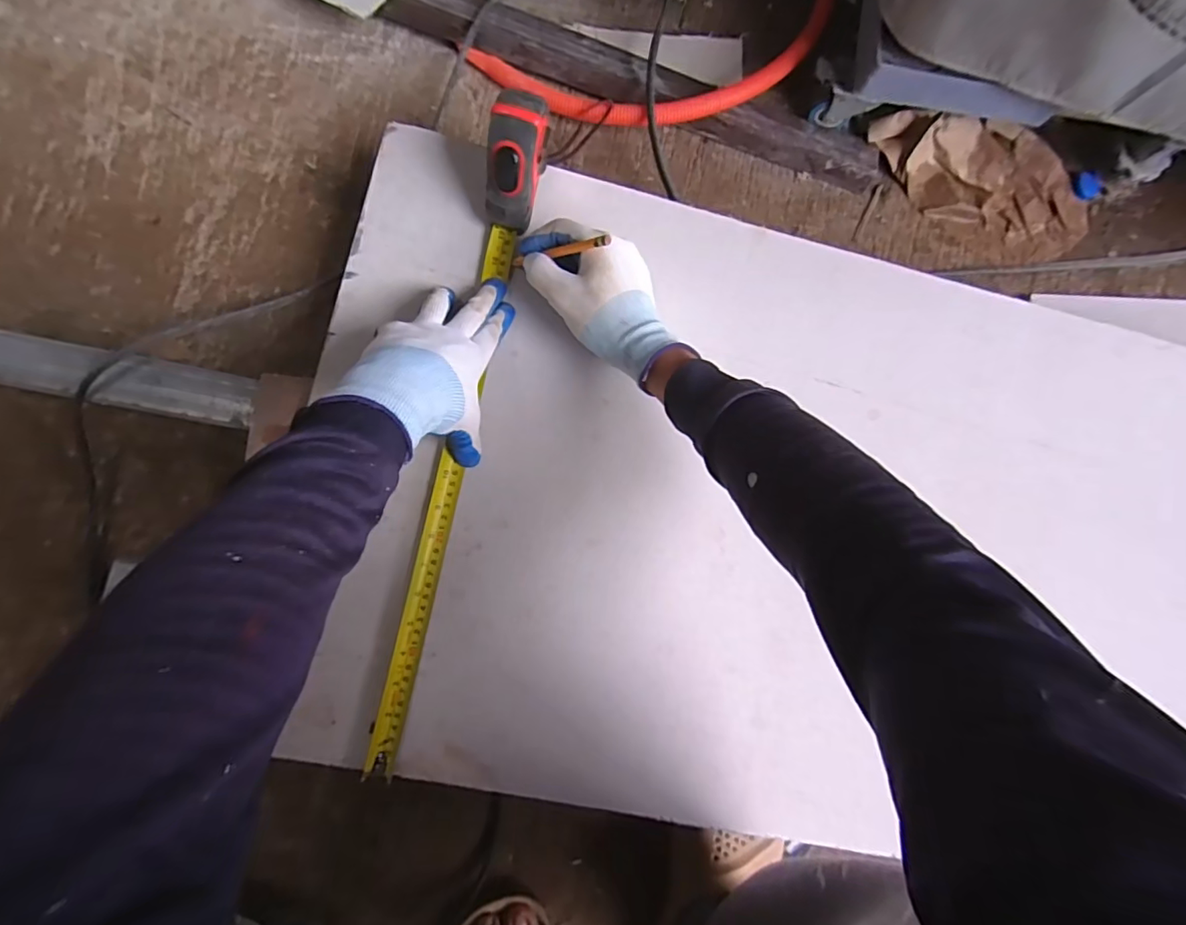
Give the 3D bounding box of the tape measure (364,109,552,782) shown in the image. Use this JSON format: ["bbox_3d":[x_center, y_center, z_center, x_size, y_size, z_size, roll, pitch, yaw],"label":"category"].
[{"bbox_3d":[-0.119,-0.022,0.459,0.041,0.066,0.569,12,90,-2],"label":"tape measure"}]

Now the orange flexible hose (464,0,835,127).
[{"bbox_3d":[0.094,-0.445,0.581,0.427,0.025,0.143,-19,79,-3],"label":"orange flexible hose"}]

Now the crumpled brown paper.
[{"bbox_3d":[0.459,-0.335,0.606,0.286,0.051,0.134,25,87,1],"label":"crumpled brown paper"}]

